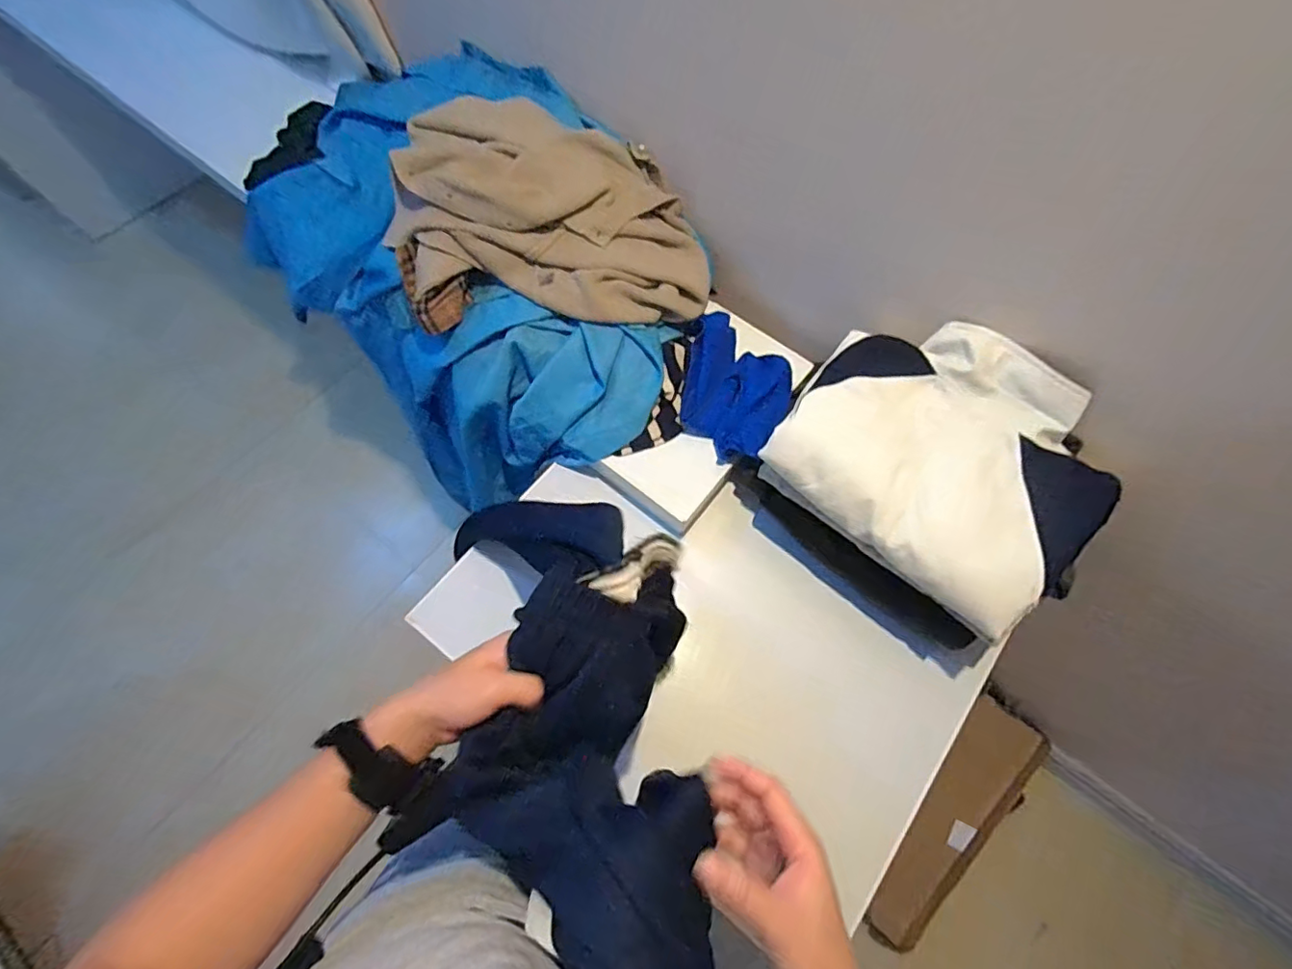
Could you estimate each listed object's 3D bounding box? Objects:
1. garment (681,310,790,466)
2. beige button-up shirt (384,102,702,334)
[{"bbox_3d":[0.122,-0.134,0.732,0.133,0.063,0.199,12,67,3],"label":"garment"},{"bbox_3d":[-0.121,-0.337,0.700,0.402,0.114,0.249,-3,67,-3],"label":"beige button-up shirt"}]

